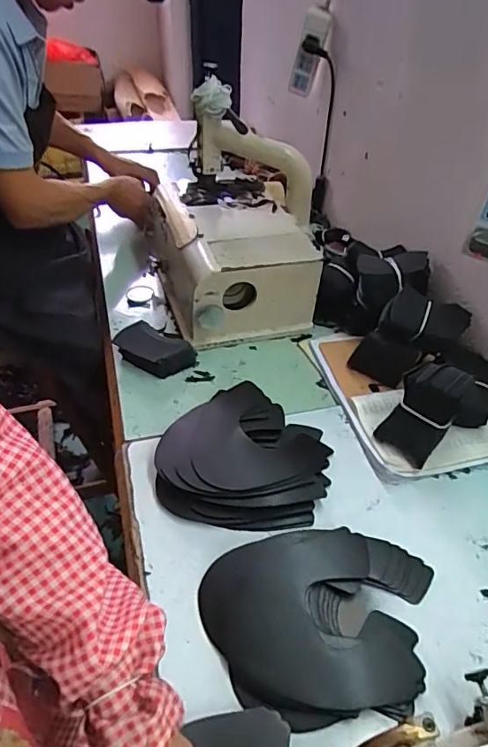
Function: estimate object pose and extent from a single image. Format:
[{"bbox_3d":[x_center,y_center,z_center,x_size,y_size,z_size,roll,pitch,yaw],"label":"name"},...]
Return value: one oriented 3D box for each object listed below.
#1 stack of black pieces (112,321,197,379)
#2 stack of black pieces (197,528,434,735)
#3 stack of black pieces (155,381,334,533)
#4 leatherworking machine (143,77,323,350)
[{"bbox_3d":[-0.147,-0.035,0.826,0.126,0.040,0.073,23,48,20],"label":"stack of black pieces"},{"bbox_3d":[0.086,0.263,0.545,0.254,0.028,0.191,-2,45,-5],"label":"stack of black pieces"},{"bbox_3d":[0.004,0.102,0.696,0.224,0.039,0.233,9,45,7],"label":"stack of black pieces"},{"bbox_3d":[-0.009,-0.274,0.898,0.284,0.315,0.312,-12,46,-15],"label":"leatherworking machine"}]

